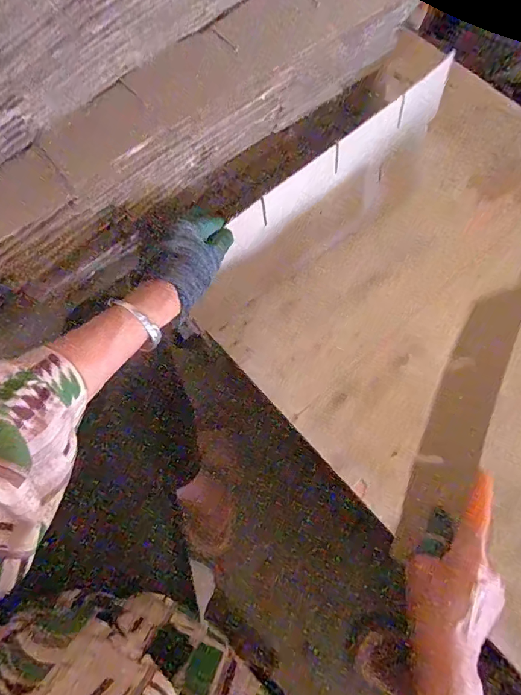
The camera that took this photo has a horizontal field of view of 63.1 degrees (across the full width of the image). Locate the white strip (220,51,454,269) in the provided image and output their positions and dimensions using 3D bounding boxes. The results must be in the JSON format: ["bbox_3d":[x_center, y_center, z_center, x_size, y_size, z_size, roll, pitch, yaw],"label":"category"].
[{"bbox_3d":[0.114,-0.246,0.575,0.402,0.093,0.011,-41,66,-10],"label":"white strip"}]

